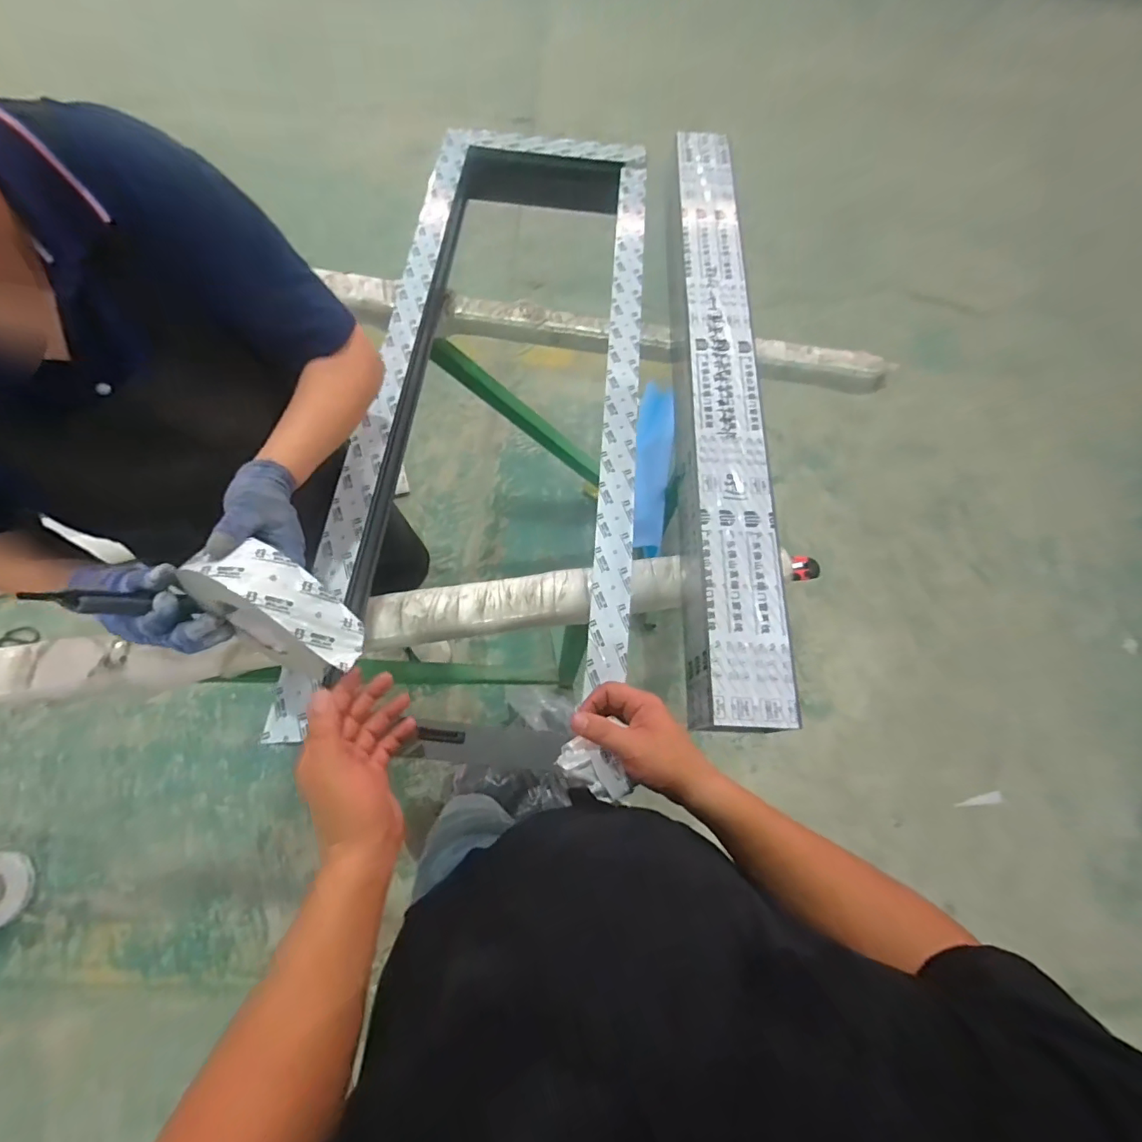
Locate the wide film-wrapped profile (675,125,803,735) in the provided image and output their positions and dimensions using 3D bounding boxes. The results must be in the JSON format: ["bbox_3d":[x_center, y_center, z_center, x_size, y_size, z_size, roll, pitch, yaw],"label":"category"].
[{"bbox_3d":[0.230,-0.302,0.834,0.124,0.127,1.087,3,68,-2],"label":"wide film-wrapped profile"}]

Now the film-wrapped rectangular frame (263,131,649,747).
[{"bbox_3d":[-0.110,-0.318,0.809,0.434,0.104,1.116,5,68,-1],"label":"film-wrapped rectangular frame"}]

